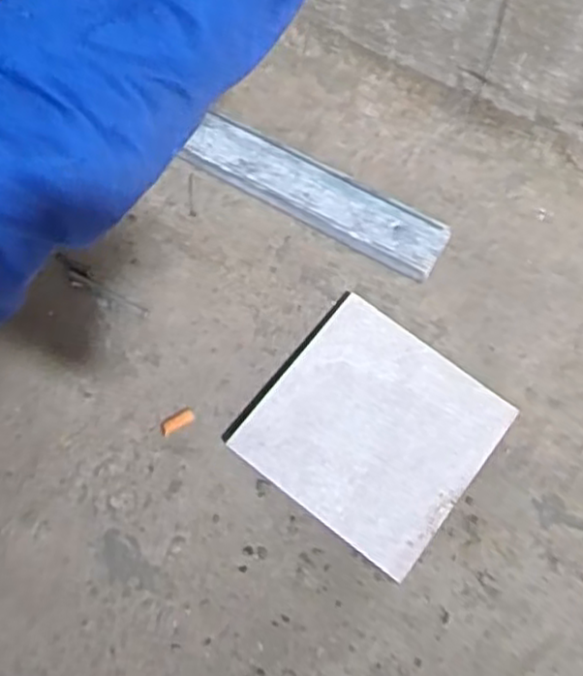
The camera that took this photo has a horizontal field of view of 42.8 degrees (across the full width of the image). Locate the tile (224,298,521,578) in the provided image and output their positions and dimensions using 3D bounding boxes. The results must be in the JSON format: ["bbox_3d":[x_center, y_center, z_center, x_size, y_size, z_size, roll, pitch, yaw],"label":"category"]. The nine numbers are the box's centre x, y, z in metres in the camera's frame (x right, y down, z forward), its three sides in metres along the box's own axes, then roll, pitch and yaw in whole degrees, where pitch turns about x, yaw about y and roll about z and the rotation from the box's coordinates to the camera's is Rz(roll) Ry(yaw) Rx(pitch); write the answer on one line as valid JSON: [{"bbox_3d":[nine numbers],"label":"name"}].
[{"bbox_3d":[0.057,0.064,0.526,0.150,0.006,0.146,37,73,8],"label":"tile"}]

